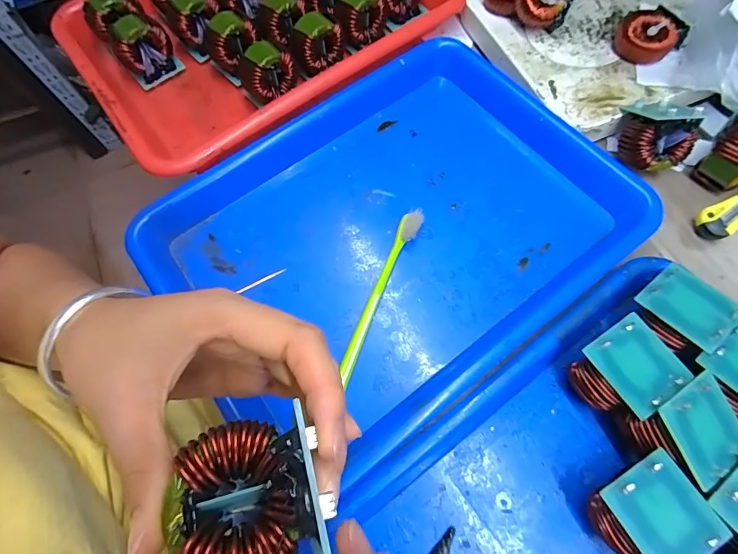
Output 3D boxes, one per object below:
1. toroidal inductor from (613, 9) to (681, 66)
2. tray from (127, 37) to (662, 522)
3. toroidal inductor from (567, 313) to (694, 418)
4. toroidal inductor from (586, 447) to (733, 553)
[{"bbox_3d":[0.233,-0.202,0.344,0.044,0.022,0.037,31,72,15],"label":"toroidal inductor"},{"bbox_3d":[0.014,-0.037,0.320,0.334,0.046,0.255,-35,70,-11],"label":"tray"},{"bbox_3d":[0.154,0.058,0.252,0.049,0.046,0.046,-34,69,-12],"label":"toroidal inductor"},{"bbox_3d":[0.150,0.129,0.225,0.049,0.047,0.049,-26,68,-9],"label":"toroidal inductor"}]

